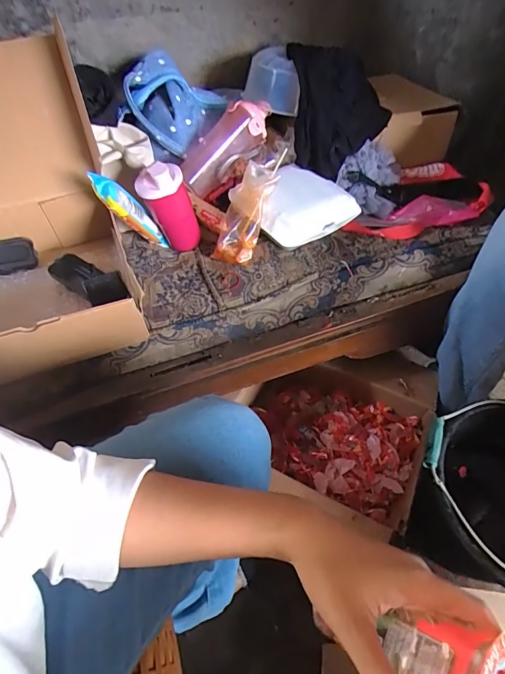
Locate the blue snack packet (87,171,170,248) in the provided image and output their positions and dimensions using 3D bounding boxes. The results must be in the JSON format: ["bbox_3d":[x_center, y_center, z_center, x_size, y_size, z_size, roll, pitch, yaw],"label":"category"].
[{"bbox_3d":[-0.192,-0.198,0.644,0.044,0.185,0.040,37,88,25],"label":"blue snack packet"}]

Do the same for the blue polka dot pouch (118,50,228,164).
[{"bbox_3d":[-0.152,-0.442,0.776,0.192,0.158,0.082,-16,55,-9],"label":"blue polka dot pouch"}]

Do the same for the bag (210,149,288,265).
[{"bbox_3d":[-0.009,-0.226,0.677,0.085,0.053,0.207,18,83,14],"label":"bag"}]

